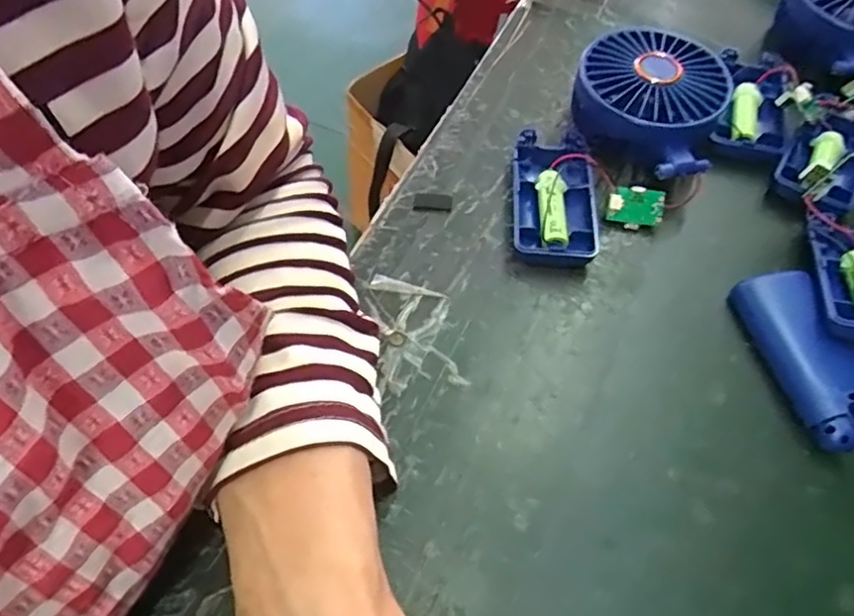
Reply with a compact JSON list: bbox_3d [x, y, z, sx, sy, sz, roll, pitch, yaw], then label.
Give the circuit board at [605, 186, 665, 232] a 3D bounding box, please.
[{"bbox_3d":[0.119,-0.057,0.354,0.030,0.006,0.024,8,101,3],"label":"circuit board"}]

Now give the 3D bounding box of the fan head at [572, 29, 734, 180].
[{"bbox_3d":[0.134,-0.125,0.382,0.086,0.047,0.096,22,61,11],"label":"fan head"}]

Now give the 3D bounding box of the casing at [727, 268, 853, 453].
[{"bbox_3d":[0.187,0.023,0.306,0.038,0.019,0.092,-13,60,-10],"label":"casing"}]

